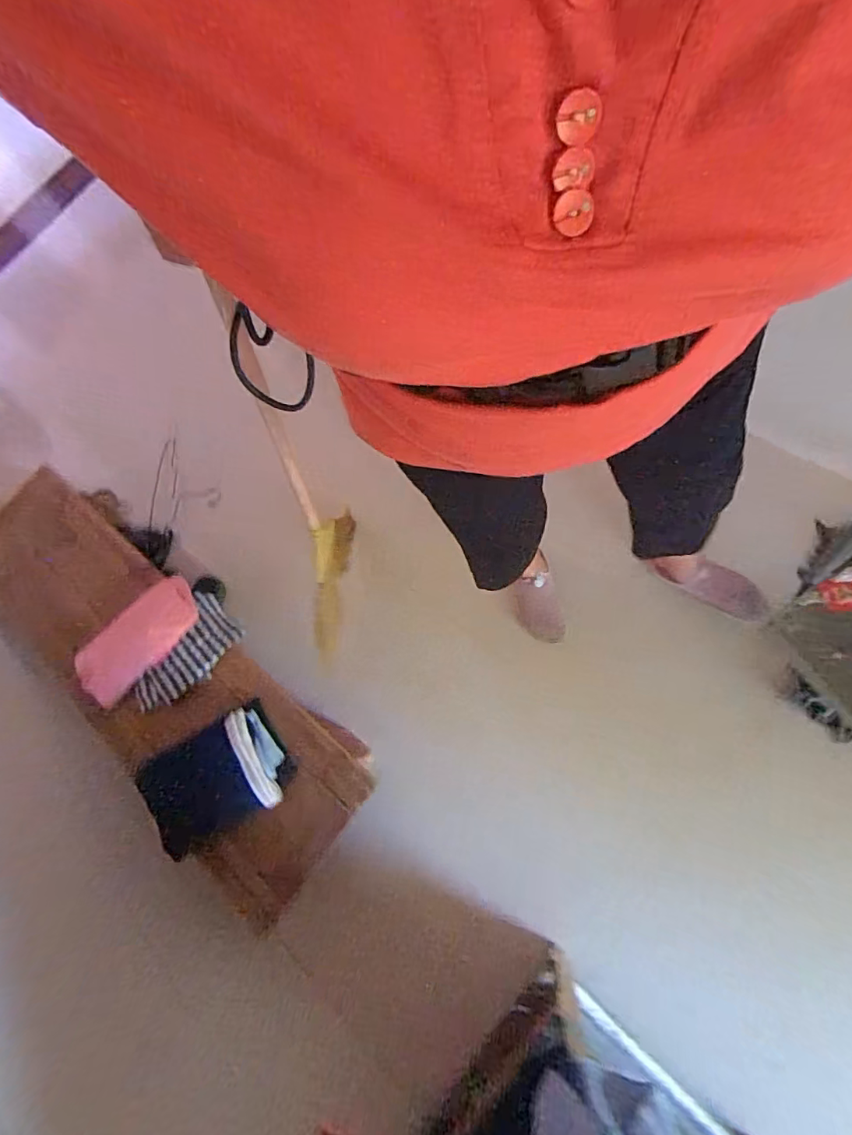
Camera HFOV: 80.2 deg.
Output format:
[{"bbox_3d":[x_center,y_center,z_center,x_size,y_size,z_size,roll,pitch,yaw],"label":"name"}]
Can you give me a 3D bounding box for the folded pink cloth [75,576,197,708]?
[{"bbox_3d":[-0.659,0.152,1.151,0.184,0.028,0.294,35,68,22],"label":"folded pink cloth"}]

